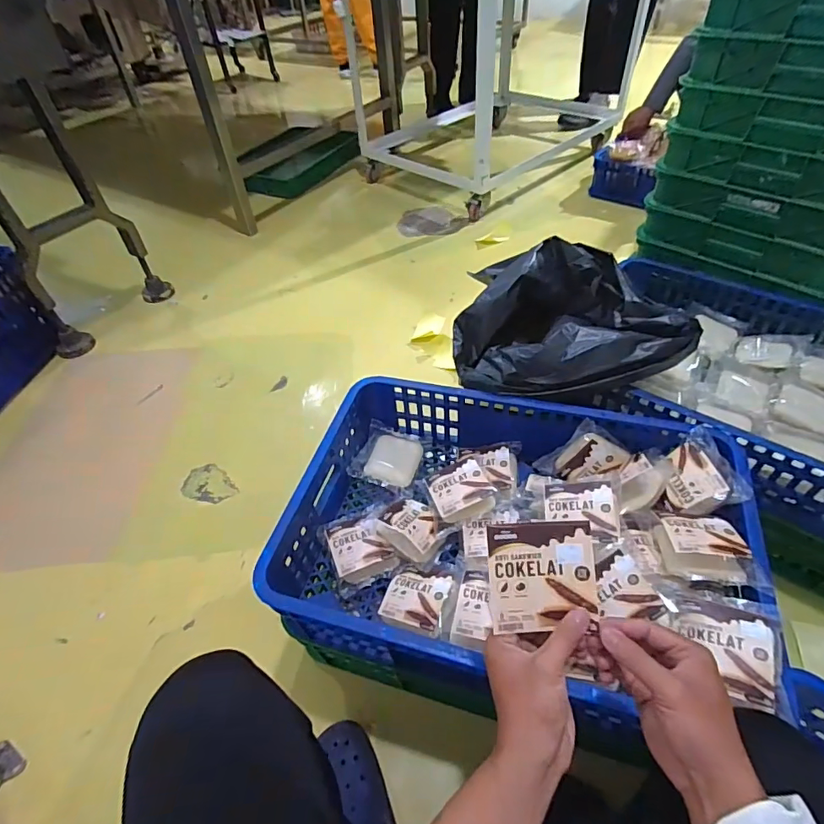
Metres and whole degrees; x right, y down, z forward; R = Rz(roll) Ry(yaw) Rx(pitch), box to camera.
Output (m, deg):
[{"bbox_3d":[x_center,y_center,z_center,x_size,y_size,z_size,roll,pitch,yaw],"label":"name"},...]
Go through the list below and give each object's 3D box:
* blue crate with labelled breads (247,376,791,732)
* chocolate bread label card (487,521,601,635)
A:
[{"bbox_3d":[0.144,0.158,0.706,0.612,0.177,0.448,9,49,13],"label":"blue crate with labelled breads"},{"bbox_3d":[0.111,0.139,0.405,0.087,0.005,0.089,-3,81,3],"label":"chocolate bread label card"}]

